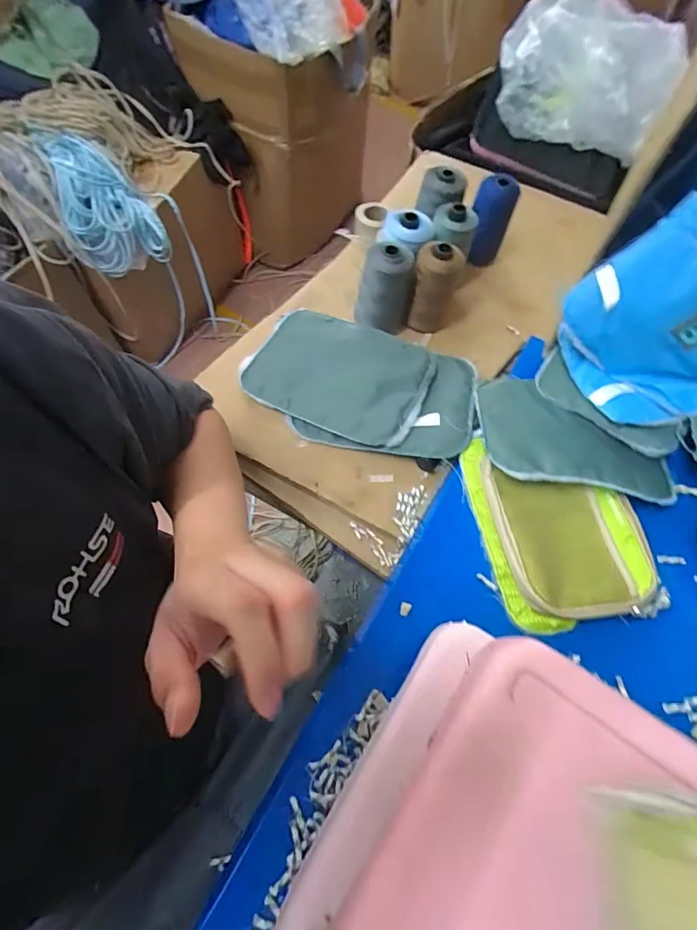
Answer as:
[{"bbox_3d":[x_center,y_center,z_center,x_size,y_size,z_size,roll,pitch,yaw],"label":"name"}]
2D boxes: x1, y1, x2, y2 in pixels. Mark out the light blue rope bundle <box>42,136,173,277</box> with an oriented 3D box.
[{"bbox_3d":[-0.613,-0.670,1.113,0.217,0.204,0.283,-18,67,-10],"label":"light blue rope bundle"}]

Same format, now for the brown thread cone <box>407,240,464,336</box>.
[{"bbox_3d":[0.116,-0.239,0.602,0.057,0.113,0.060,13,65,4],"label":"brown thread cone"}]

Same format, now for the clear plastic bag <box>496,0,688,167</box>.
[{"bbox_3d":[0.458,-0.771,0.841,0.308,0.137,0.316,23,66,9],"label":"clear plastic bag"}]

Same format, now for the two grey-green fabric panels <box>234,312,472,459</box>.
[{"bbox_3d":[0.016,-0.109,0.572,0.295,0.023,0.184,19,66,7],"label":"two grey-green fabric panels"}]

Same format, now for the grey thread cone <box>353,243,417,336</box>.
[{"bbox_3d":[0.051,-0.252,0.604,0.076,0.125,0.060,1,65,-2],"label":"grey thread cone"}]

